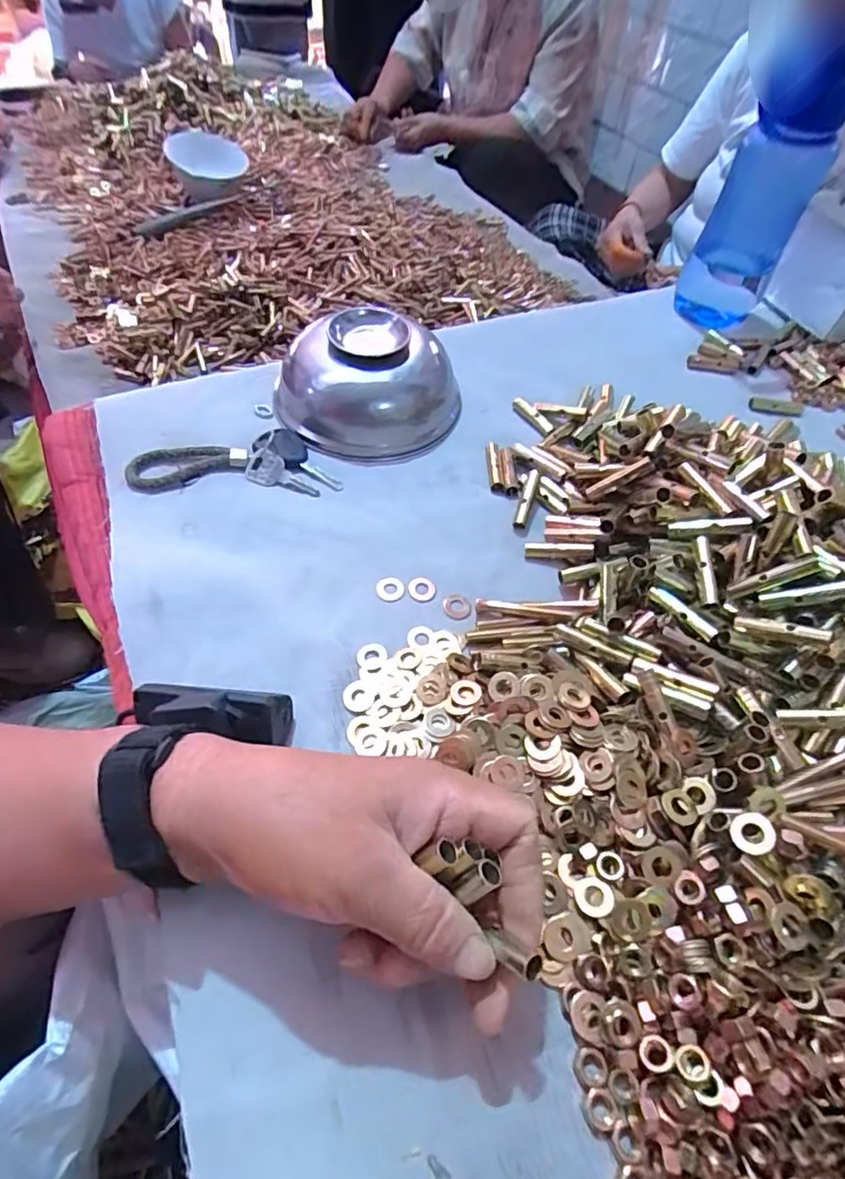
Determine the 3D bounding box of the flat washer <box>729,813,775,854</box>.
[{"bbox_3d":[0.140,0.104,0.243,0.017,0.004,0.016,-13,52,17],"label":"flat washer"}]

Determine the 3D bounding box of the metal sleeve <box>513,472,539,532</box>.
[{"bbox_3d":[0.072,-0.062,0.390,0.008,0.006,0.045,17,71,9],"label":"metal sleeve"}]

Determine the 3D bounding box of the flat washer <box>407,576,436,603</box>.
[{"bbox_3d":[0.000,0.000,0.350,0.016,0.004,0.018,10,54,4],"label":"flat washer"}]

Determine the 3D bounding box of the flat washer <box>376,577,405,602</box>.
[{"bbox_3d":[-0.019,0.000,0.346,0.017,0.004,0.016,3,54,-1],"label":"flat washer"}]

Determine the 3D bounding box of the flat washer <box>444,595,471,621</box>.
[{"bbox_3d":[0.021,0.011,0.347,0.016,0.004,0.016,1,54,-2],"label":"flat washer"}]

